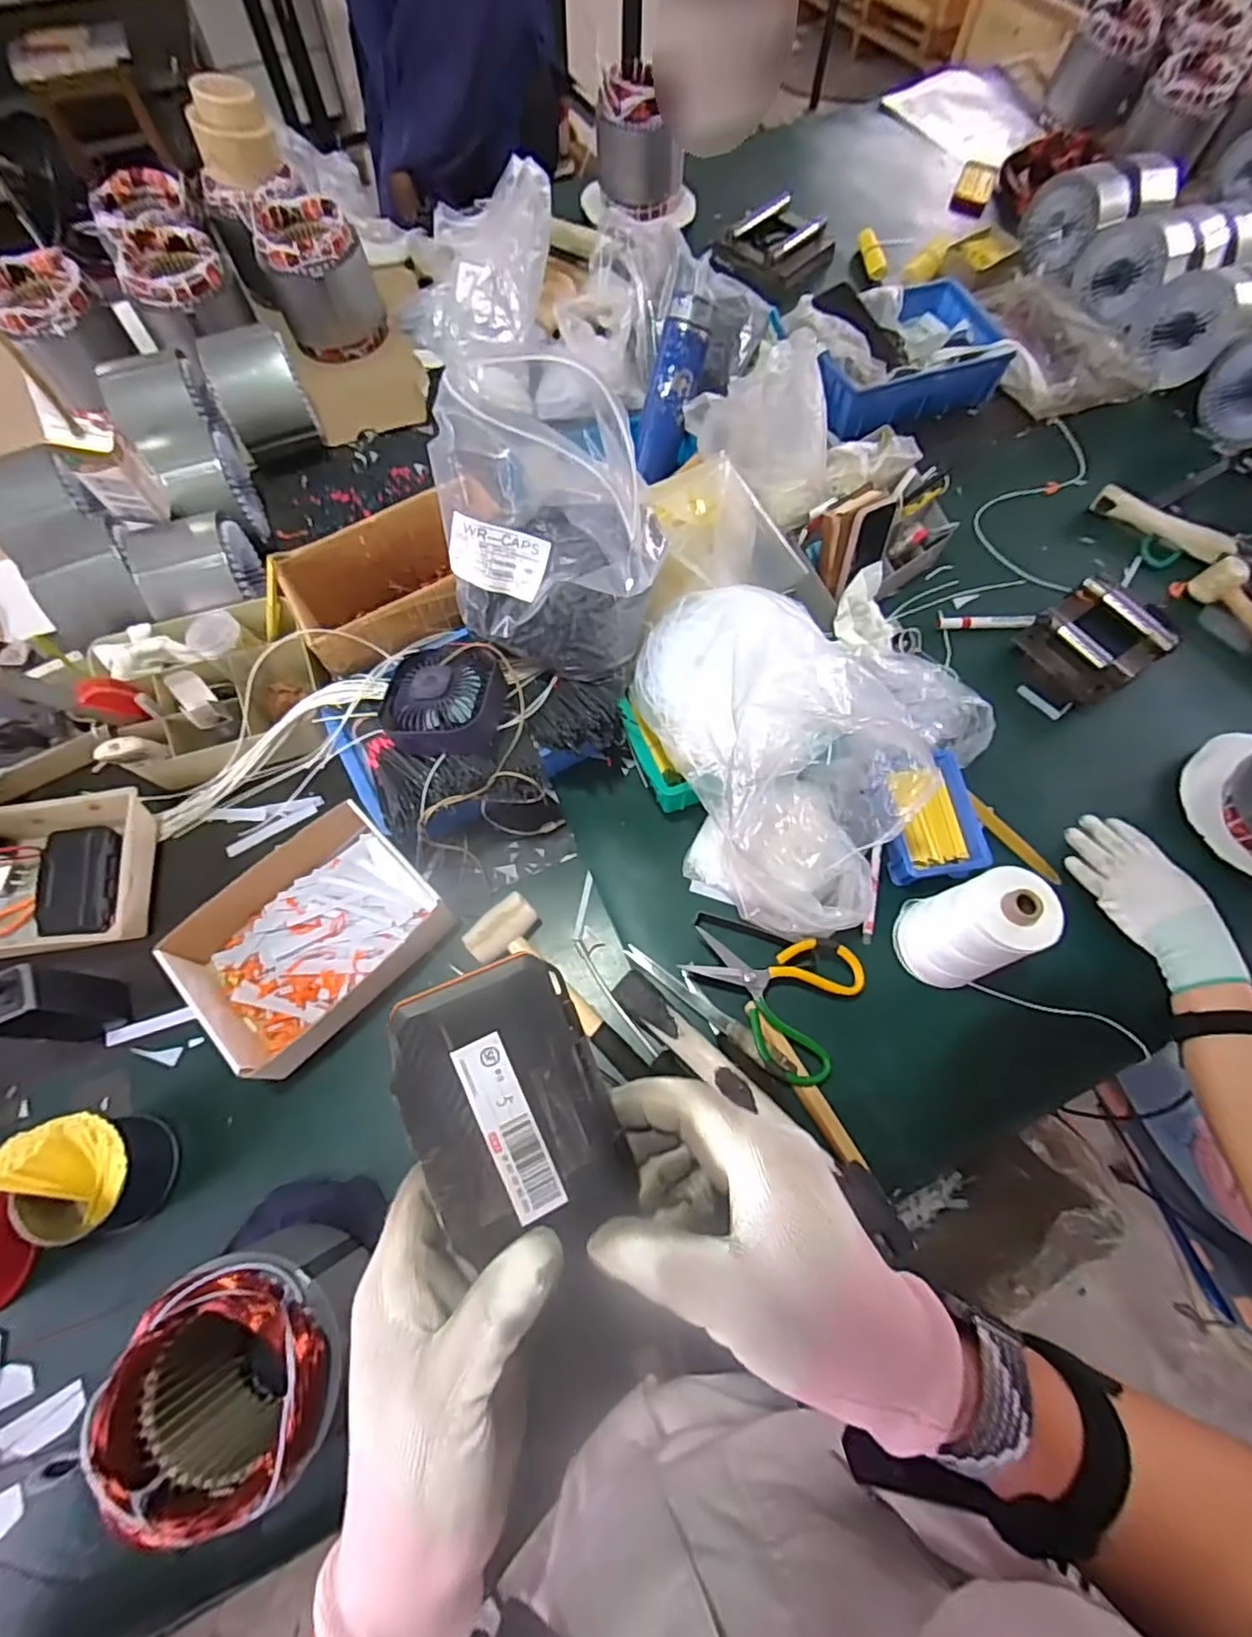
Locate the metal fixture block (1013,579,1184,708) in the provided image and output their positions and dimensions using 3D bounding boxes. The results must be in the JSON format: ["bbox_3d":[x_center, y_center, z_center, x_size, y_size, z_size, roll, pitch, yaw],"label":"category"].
[{"bbox_3d":[0.619,-0.237,0.845,0.222,0.039,0.138,-31,72,-13],"label":"metal fixture block"}]

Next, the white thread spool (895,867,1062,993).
[{"bbox_3d":[0.346,0.110,0.640,0.090,0.172,0.099,0,68,-1],"label":"white thread spool"}]

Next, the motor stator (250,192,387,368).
[{"bbox_3d":[-0.489,-0.869,1.034,0.154,0.165,0.173,-19,70,-9],"label":"motor stator"}]

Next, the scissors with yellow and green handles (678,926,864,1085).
[{"bbox_3d":[0.149,0.178,0.672,0.171,0.031,0.146,26,70,9],"label":"scissors with yellow and green handles"}]

